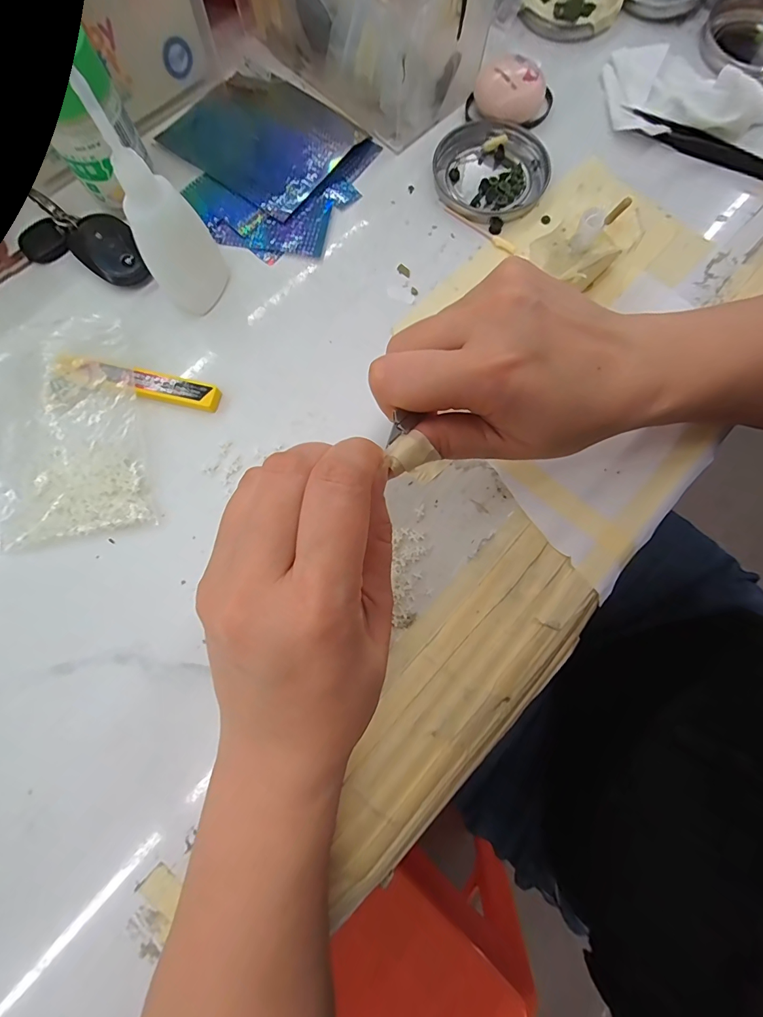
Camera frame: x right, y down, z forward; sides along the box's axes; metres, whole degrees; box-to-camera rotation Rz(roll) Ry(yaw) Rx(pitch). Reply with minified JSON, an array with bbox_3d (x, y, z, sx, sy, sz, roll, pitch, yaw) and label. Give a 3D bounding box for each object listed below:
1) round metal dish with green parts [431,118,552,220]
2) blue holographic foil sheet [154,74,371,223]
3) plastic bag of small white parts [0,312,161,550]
[{"bbox_3d":[0.074,-0.237,0.276,0.076,0.010,0.075,0,78,0],"label":"round metal dish with green parts"},{"bbox_3d":[-0.088,-0.274,0.285,0.130,0.007,0.102,36,81,7],"label":"blue holographic foil sheet"},{"bbox_3d":[-0.187,-0.046,0.230,0.083,0.023,0.126,-13,79,-3],"label":"plastic bag of small white parts"}]

